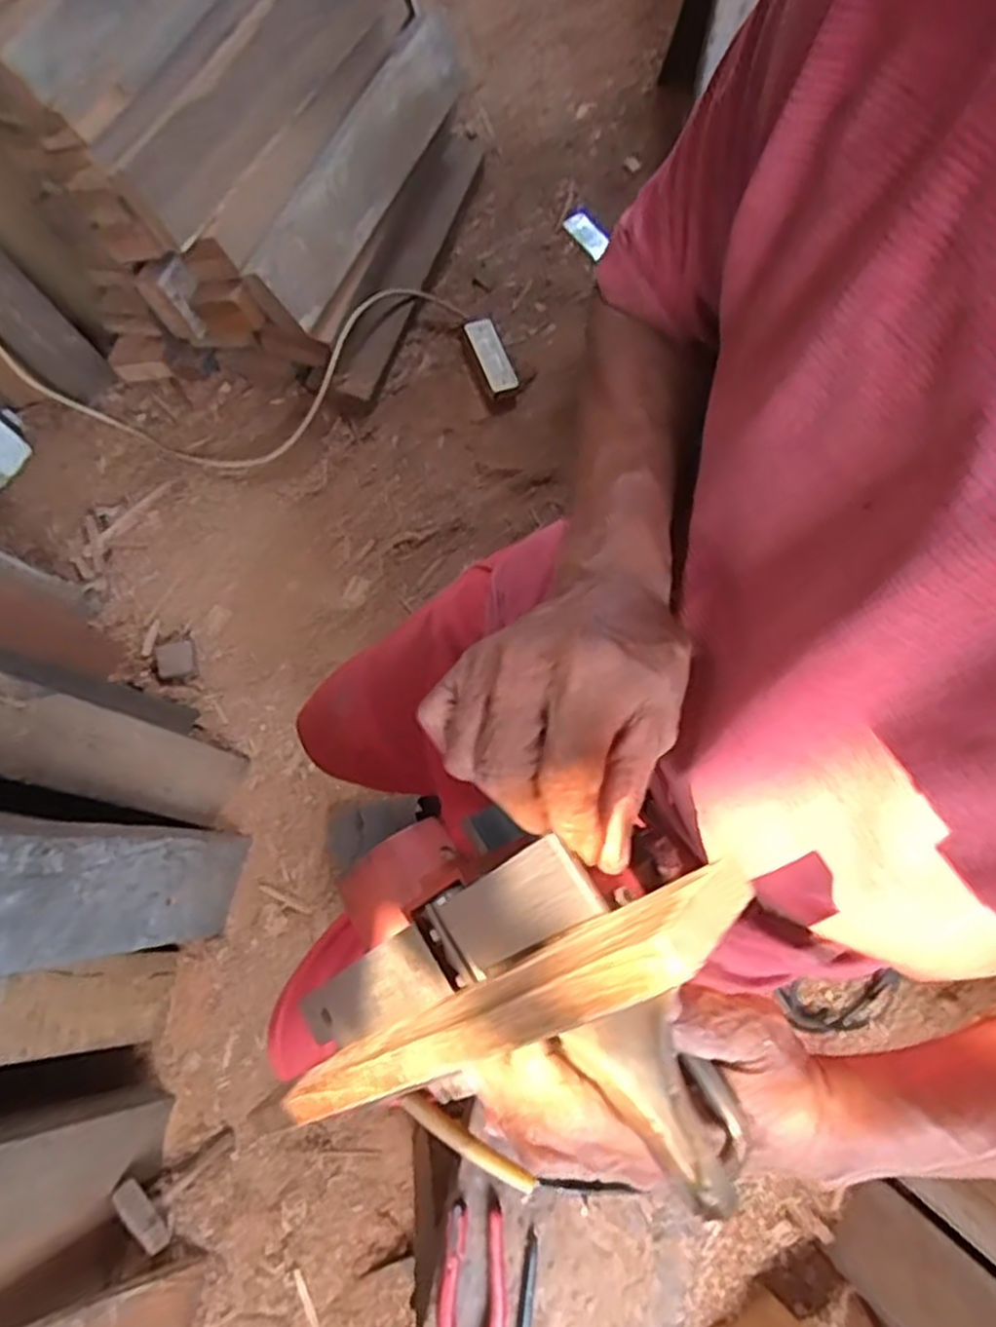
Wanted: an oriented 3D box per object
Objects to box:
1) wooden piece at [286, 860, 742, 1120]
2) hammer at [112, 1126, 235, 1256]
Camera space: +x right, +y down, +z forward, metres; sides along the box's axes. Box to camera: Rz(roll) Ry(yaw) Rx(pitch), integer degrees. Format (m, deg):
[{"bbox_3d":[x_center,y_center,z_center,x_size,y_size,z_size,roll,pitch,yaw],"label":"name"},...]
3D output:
[{"bbox_3d":[-0.019,0.153,0.326,0.045,0.303,0.021,-14,67,-47],"label":"wooden piece"},{"bbox_3d":[-0.416,0.682,1.014,0.055,0.154,0.093,-45,74,28],"label":"hammer"}]

